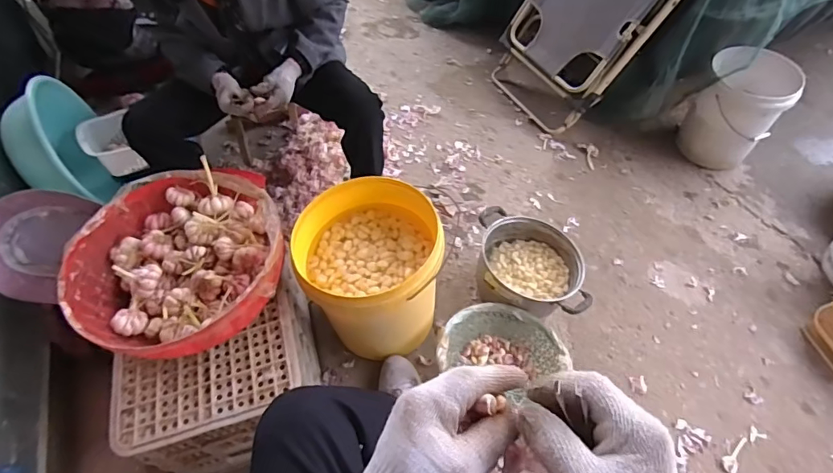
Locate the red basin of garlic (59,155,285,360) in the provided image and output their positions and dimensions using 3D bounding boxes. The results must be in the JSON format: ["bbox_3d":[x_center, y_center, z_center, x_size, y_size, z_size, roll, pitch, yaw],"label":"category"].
[{"bbox_3d":[-0.507,0.051,1.049,0.454,0.153,0.455,-2,56,3],"label":"red basin of garlic"}]

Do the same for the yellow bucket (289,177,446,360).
[{"bbox_3d":[-0.099,0.091,1.189,0.304,0.370,0.335,-37,61,-19],"label":"yellow bucket"}]

